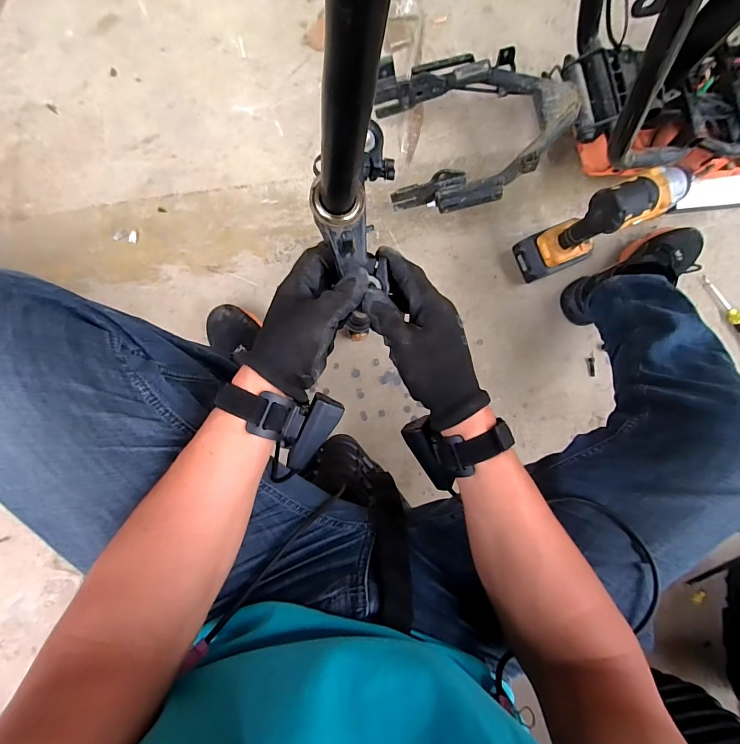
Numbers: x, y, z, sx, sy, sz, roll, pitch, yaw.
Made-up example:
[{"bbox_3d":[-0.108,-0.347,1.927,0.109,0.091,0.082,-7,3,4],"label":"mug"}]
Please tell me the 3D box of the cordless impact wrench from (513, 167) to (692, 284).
[{"bbox_3d":[0.351,-0.230,0.600,0.144,0.231,0.074,-24,90,-6],"label":"cordless impact wrench"}]

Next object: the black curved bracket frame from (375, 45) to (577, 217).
[{"bbox_3d":[0.175,-0.410,0.647,0.311,0.102,0.261,-10,88,-6],"label":"black curved bracket frame"}]

